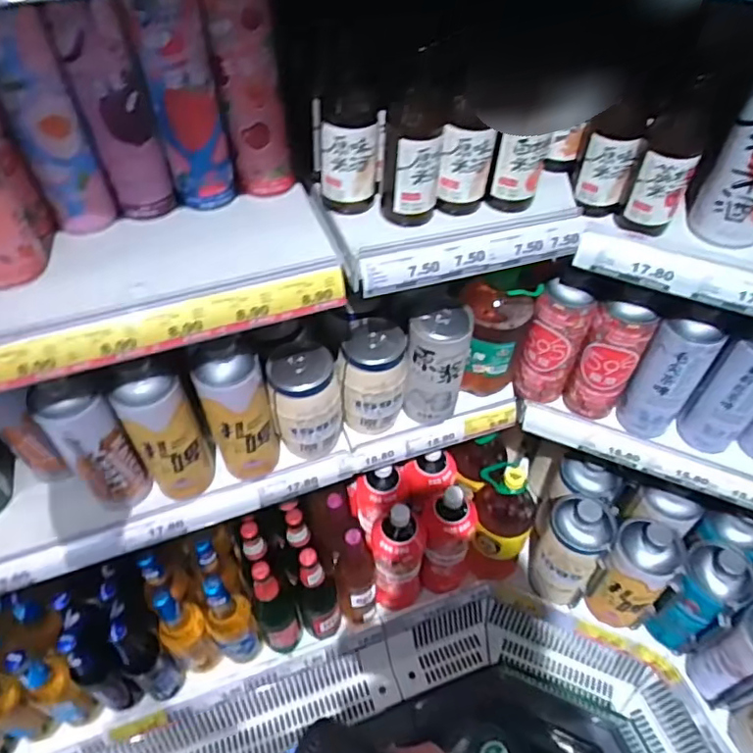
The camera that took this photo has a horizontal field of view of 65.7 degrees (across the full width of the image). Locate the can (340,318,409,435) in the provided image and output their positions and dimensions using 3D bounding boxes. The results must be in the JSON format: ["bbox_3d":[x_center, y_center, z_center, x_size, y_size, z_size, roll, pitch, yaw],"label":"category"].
[{"bbox_3d":[-0.003,0.008,0.853,0.087,0.177,0.092,0,49,0],"label":"can"}]

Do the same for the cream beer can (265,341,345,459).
[{"bbox_3d":[-0.095,0.040,0.819,0.090,0.171,0.082,0,49,0],"label":"cream beer can"}]

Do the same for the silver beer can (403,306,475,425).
[{"bbox_3d":[0.088,-0.016,0.850,0.083,0.194,0.074,8,50,6],"label":"silver beer can"}]

